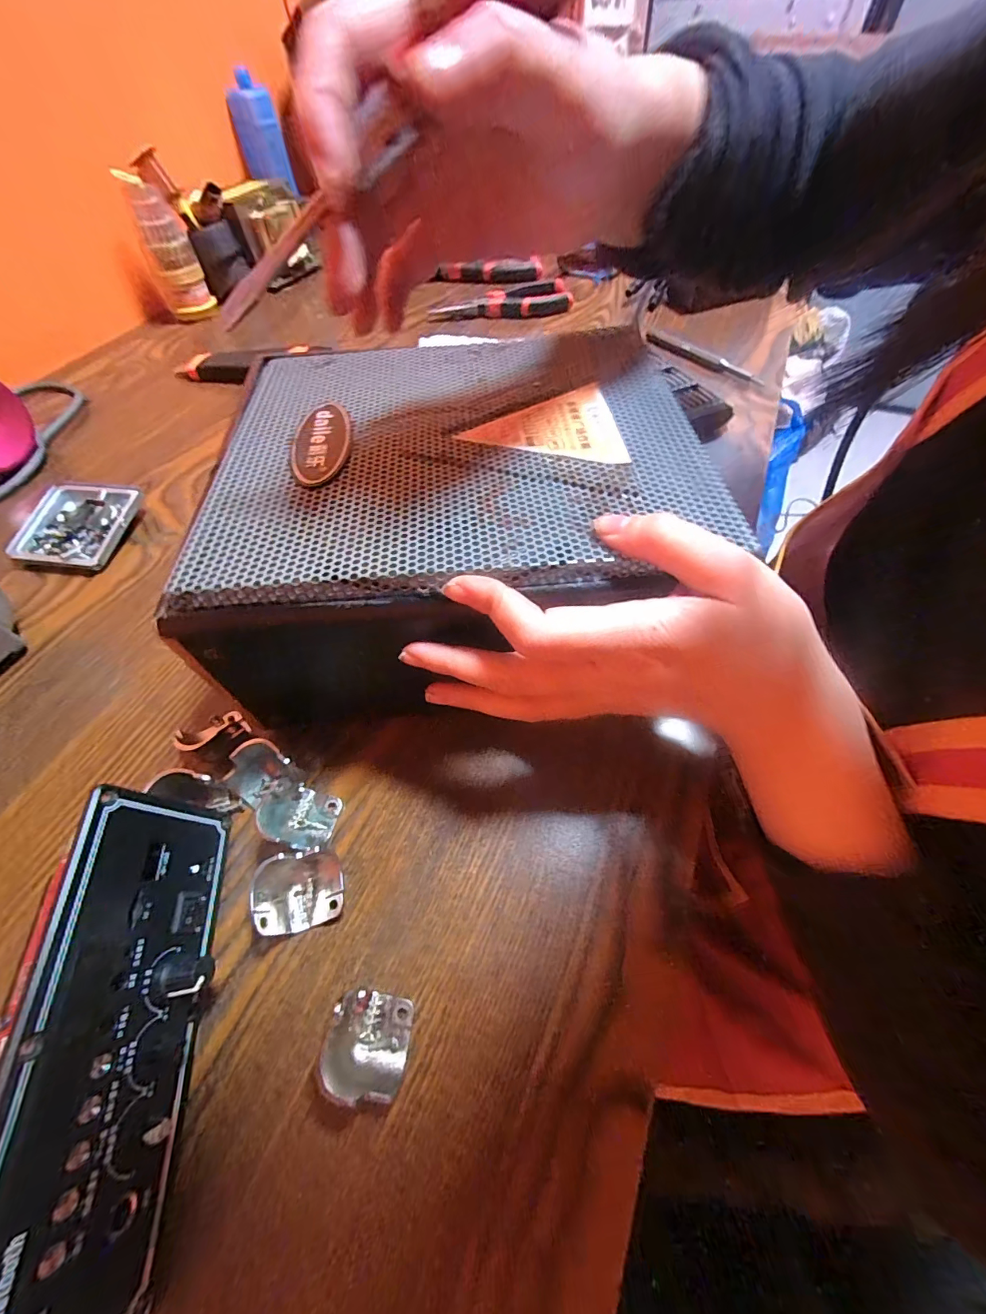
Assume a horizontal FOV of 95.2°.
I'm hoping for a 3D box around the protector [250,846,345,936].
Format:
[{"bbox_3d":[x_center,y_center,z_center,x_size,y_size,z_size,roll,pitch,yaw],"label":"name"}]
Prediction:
[{"bbox_3d":[-0.086,0.103,0.198,0.040,0.011,0.030,-10,57,-5],"label":"protector"}]

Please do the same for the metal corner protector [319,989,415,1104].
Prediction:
[{"bbox_3d":[-0.047,0.141,0.165,0.029,0.024,0.027,7,57,6],"label":"metal corner protector"}]

